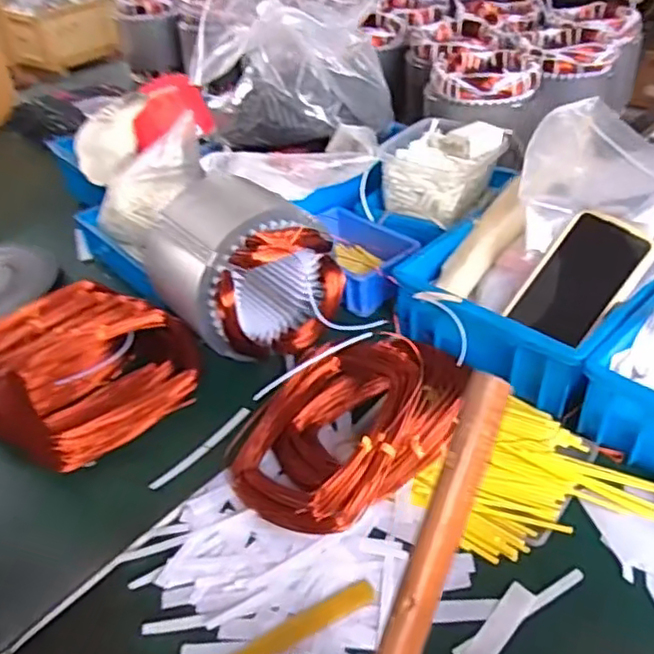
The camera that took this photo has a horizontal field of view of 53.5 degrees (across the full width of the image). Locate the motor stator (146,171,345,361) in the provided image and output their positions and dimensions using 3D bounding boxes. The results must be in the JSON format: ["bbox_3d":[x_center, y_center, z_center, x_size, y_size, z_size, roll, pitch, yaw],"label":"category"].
[{"bbox_3d":[-0.079,-0.056,0.636,0.143,0.127,0.143,-29,44,-27],"label":"motor stator"}]

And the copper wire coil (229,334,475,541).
[{"bbox_3d":[0.015,0.083,0.548,0.200,0.055,0.142,-28,44,-26],"label":"copper wire coil"}]

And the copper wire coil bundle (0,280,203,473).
[{"bbox_3d":[-0.239,0.037,0.614,0.185,0.082,0.170,24,47,31],"label":"copper wire coil bundle"}]

